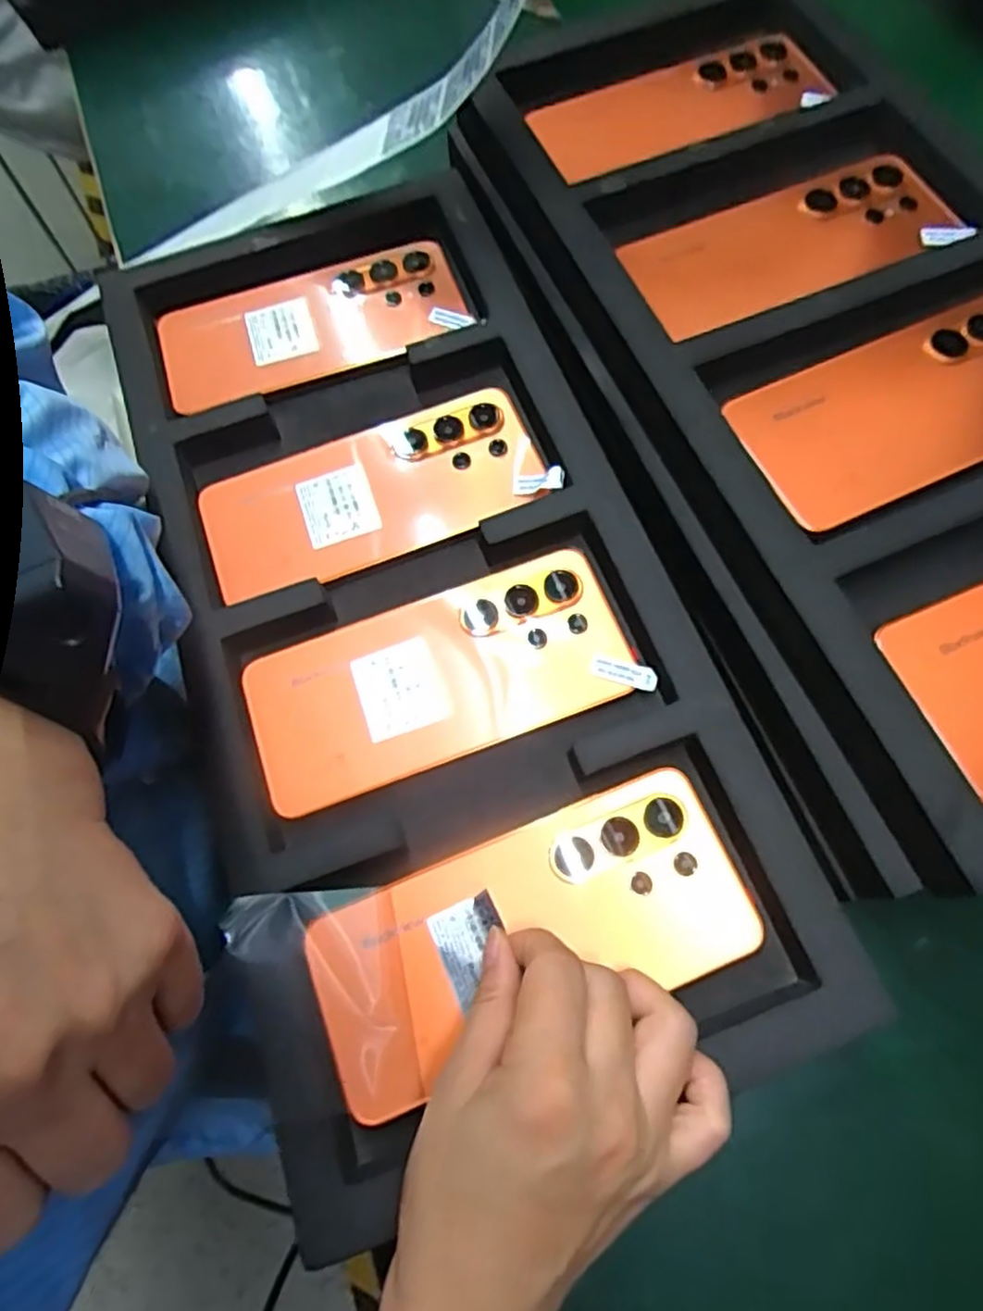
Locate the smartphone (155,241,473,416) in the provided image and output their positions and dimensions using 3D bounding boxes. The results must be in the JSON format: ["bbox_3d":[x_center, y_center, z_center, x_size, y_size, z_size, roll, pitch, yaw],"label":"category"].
[{"bbox_3d":[-0.100,-0.182,0.383,0.168,0.014,0.081,-18,69,-5],"label":"smartphone"}]

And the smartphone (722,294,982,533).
[{"bbox_3d":[0.192,-0.114,0.311,0.172,0.012,0.078,-24,69,-7],"label":"smartphone"}]

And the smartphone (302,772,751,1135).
[{"bbox_3d":[0.014,0.110,0.273,0.169,0.007,0.075,-21,69,-3],"label":"smartphone"}]

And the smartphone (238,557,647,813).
[{"bbox_3d":[-0.024,0.010,0.312,0.169,0.010,0.074,-19,69,-6],"label":"smartphone"}]

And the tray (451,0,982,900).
[{"bbox_3d":[0.165,-0.154,0.336,0.238,0.043,0.476,-21,69,-6],"label":"tray"}]

